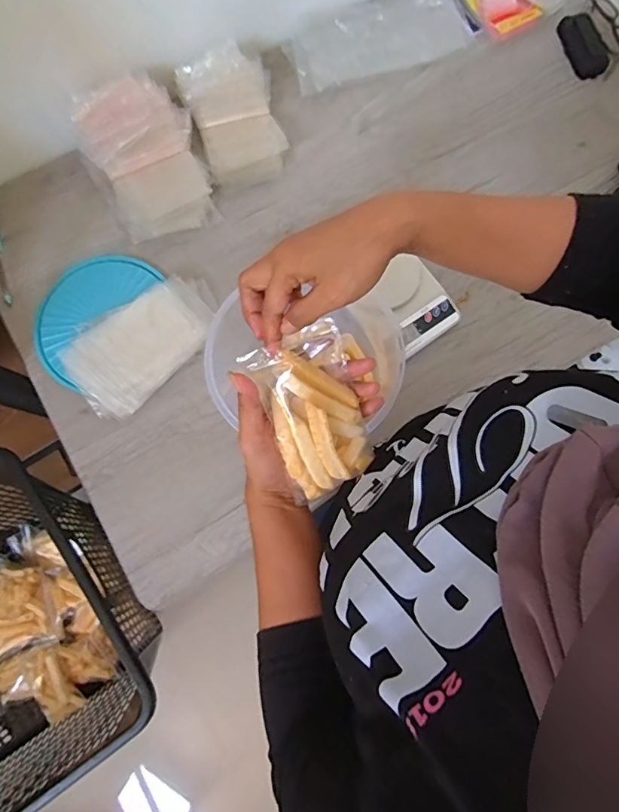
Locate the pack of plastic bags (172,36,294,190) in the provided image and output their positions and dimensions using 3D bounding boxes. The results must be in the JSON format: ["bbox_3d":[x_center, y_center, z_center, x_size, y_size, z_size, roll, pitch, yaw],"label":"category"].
[{"bbox_3d":[-0.111,-0.430,0.724,0.134,0.077,0.178,-16,80,-2],"label":"pack of plastic bags"}]

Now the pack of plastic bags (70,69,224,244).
[{"bbox_3d":[-0.229,-0.347,0.688,0.154,0.103,0.196,-26,81,-4],"label":"pack of plastic bags"}]

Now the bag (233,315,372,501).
[{"bbox_3d":[0.008,0.002,0.412,0.084,0.026,0.136,-33,106,-20],"label":"bag"}]

